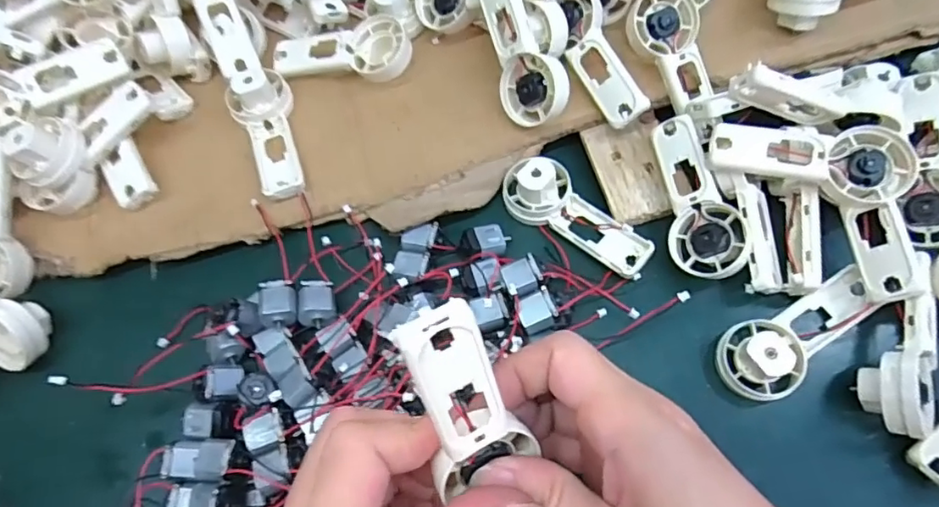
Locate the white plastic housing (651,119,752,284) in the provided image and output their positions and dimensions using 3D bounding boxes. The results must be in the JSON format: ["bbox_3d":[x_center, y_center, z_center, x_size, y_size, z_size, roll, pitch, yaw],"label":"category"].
[{"bbox_3d":[0.126,-0.032,0.308,0.038,0.015,0.093,-14,75,36],"label":"white plastic housing"}]

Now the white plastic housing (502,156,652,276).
[{"bbox_3d":[0.059,-0.019,0.323,0.037,0.020,0.091,-42,69,-12],"label":"white plastic housing"}]

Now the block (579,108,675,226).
[{"bbox_3d":[0.097,-0.051,0.330,0.044,0.007,0.065,-15,66,-1],"label":"block"}]

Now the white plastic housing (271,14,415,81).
[{"bbox_3d":[-0.082,-0.126,0.361,0.089,0.029,0.040,-8,66,2],"label":"white plastic housing"}]

